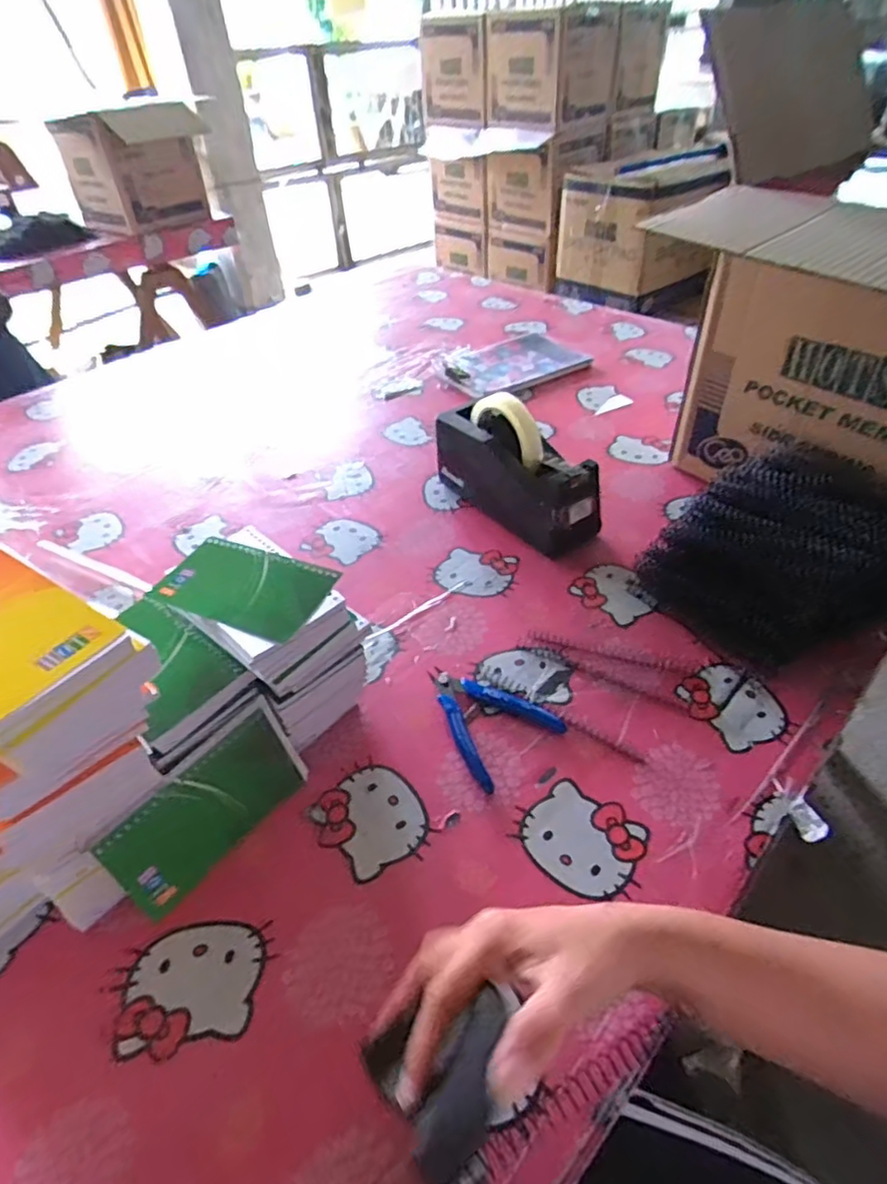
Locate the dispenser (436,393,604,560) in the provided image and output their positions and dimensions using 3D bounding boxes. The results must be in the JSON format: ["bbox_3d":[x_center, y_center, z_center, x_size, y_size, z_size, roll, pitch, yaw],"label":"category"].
[{"bbox_3d":[0.078,-0.137,0.678,0.075,0.124,0.198,-30,50,-25],"label":"dispenser"}]

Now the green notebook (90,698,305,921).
[{"bbox_3d":[-0.158,0.147,0.425,0.005,0.079,0.135,12,42,41],"label":"green notebook"}]

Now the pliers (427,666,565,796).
[{"bbox_3d":[0.029,0.098,0.510,0.083,0.015,0.115,-31,51,-26],"label":"pliers"}]

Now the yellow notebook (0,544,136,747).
[{"bbox_3d":[-0.238,0.023,0.327,0.127,0.016,0.082,24,50,25],"label":"yellow notebook"}]

